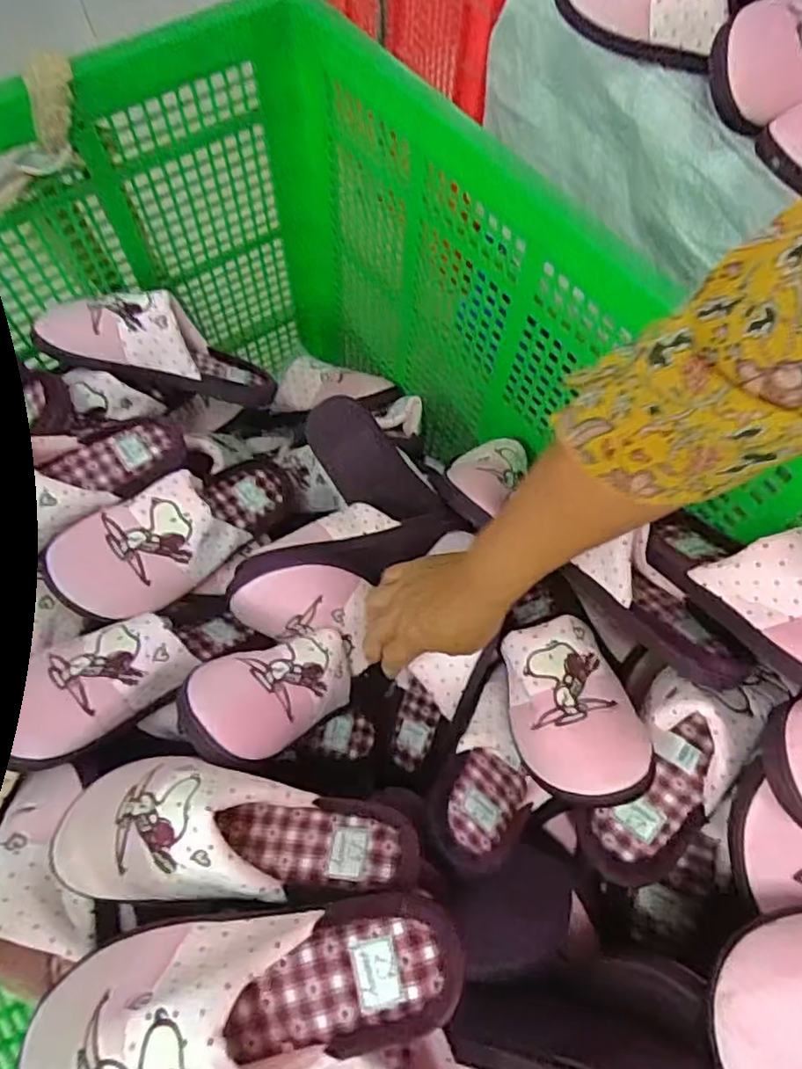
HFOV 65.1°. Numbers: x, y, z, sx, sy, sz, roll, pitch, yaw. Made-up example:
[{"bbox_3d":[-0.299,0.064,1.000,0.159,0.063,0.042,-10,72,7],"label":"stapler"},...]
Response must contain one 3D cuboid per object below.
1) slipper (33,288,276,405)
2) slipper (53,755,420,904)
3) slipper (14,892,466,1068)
[{"bbox_3d":[-0.252,-0.206,0.676,0.243,0.078,0.081,13,64,-27],"label":"slipper"},{"bbox_3d":[-0.112,0.191,0.421,0.245,0.072,0.085,2,32,-2],"label":"slipper"},{"bbox_3d":[-0.086,0.251,0.336,0.238,0.064,0.087,-13,68,-8],"label":"slipper"}]

